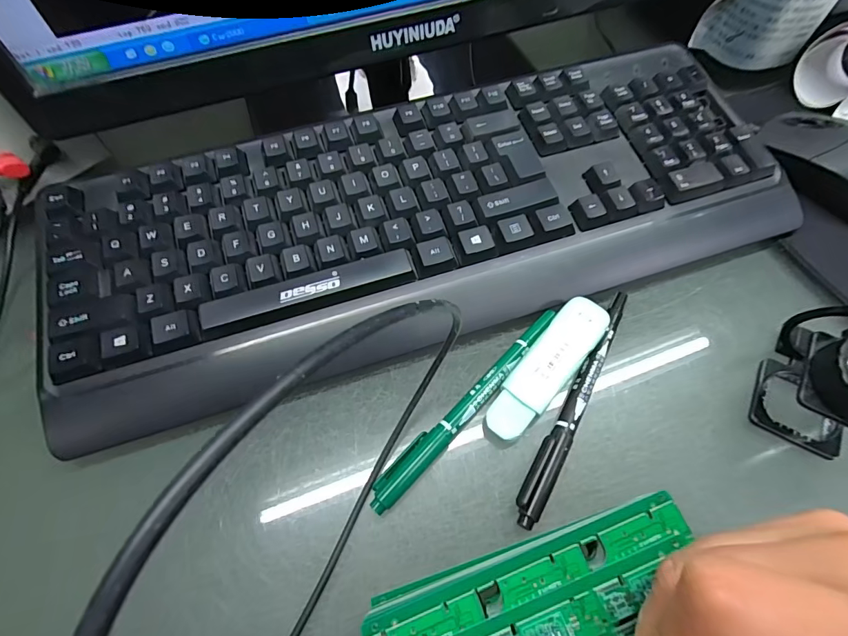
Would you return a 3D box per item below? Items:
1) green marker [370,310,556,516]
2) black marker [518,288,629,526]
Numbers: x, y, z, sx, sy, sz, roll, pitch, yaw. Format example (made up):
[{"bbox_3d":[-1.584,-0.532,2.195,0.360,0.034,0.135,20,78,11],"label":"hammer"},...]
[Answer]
[{"bbox_3d":[0.025,0.044,0.219,0.135,0.012,0.013,-41,69,-19],"label":"green marker"},{"bbox_3d":[0.081,0.041,0.218,0.014,0.012,0.138,29,66,15],"label":"black marker"}]

